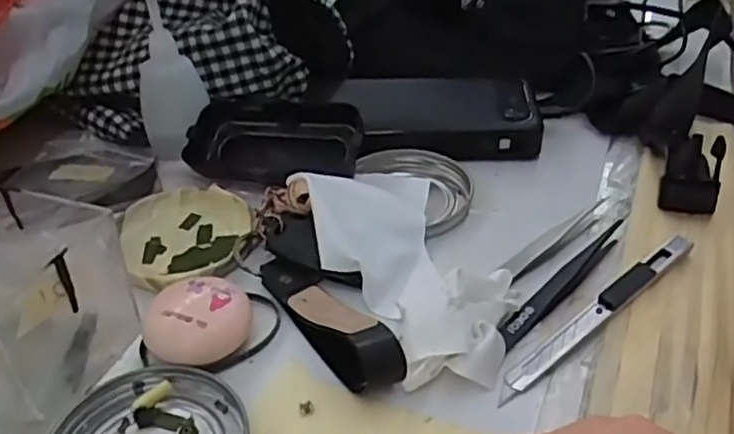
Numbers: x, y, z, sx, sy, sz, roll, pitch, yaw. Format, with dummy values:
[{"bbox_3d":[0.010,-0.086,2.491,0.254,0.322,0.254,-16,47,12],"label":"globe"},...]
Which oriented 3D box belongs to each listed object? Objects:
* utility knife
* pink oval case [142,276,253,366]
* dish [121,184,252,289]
[{"bbox_3d":[0.110,0.042,0.321,0.135,0.011,0.010,-27,45,-28],"label":"utility knife"},{"bbox_3d":[-0.078,0.049,0.317,0.046,0.023,0.040,-5,38,-4],"label":"pink oval case"},{"bbox_3d":[-0.103,0.011,0.380,0.069,0.015,0.081,-2,38,0],"label":"dish"}]

